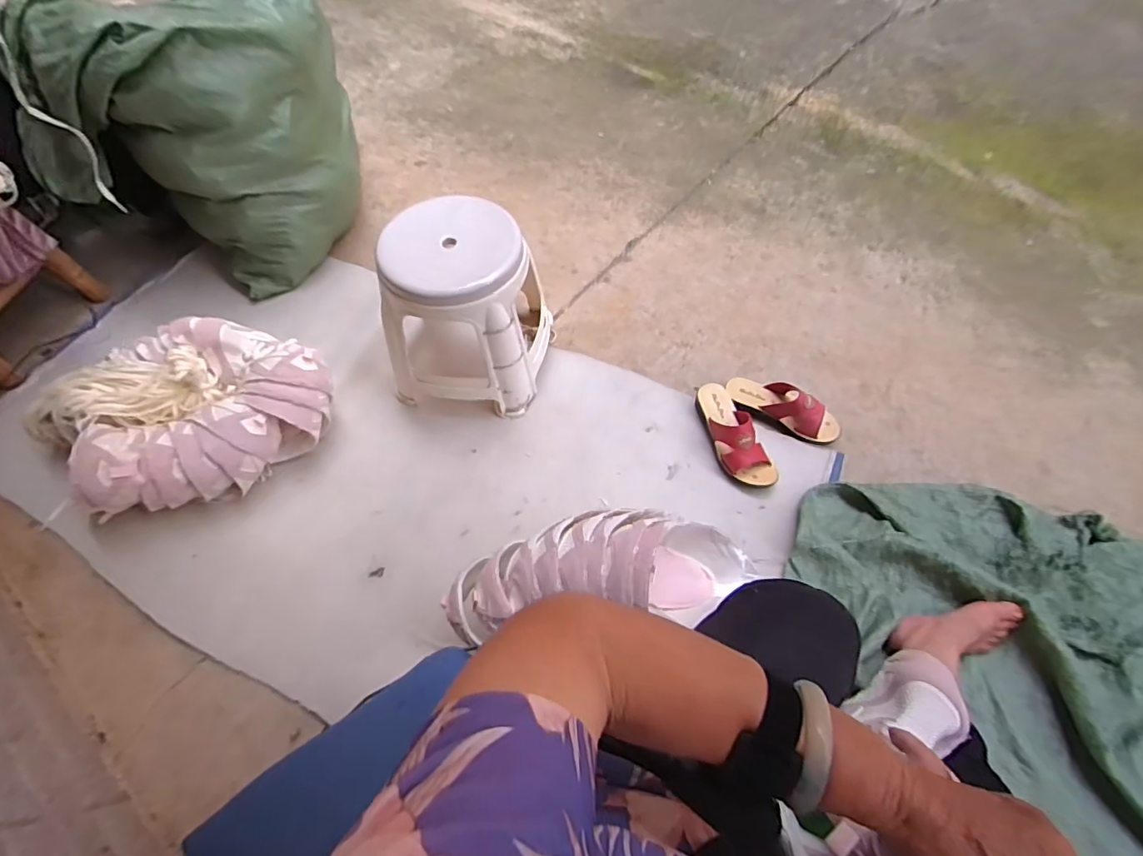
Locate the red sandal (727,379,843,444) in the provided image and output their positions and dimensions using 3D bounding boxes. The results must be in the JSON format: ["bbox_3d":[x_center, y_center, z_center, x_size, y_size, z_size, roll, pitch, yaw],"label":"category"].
[{"bbox_3d":[0.446,-0.045,1.104,0.244,0.084,0.088,23,61,11],"label":"red sandal"}]

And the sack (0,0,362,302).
[{"bbox_3d":[-0.761,-0.706,1.190,0.484,0.527,0.609,5,63,5],"label":"sack"}]

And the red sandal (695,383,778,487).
[{"bbox_3d":[0.322,0.009,1.053,0.087,0.075,0.236,-19,62,-13],"label":"red sandal"}]

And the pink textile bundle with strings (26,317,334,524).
[{"bbox_3d":[-0.706,-0.029,0.985,0.389,0.176,0.413,-1,62,2],"label":"pink textile bundle with strings"}]

